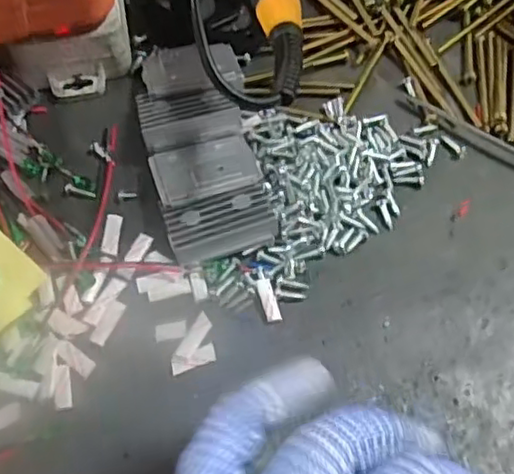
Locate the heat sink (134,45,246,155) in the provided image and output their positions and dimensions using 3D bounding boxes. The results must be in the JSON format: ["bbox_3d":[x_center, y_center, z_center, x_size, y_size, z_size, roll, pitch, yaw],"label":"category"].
[{"bbox_3d":[-0.031,-0.067,0.312,0.048,0.011,0.057,-8,66,-4],"label":"heat sink"}]

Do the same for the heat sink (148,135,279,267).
[{"bbox_3d":[-0.019,-0.018,0.290,0.047,0.013,0.053,-14,67,-7],"label":"heat sink"}]

